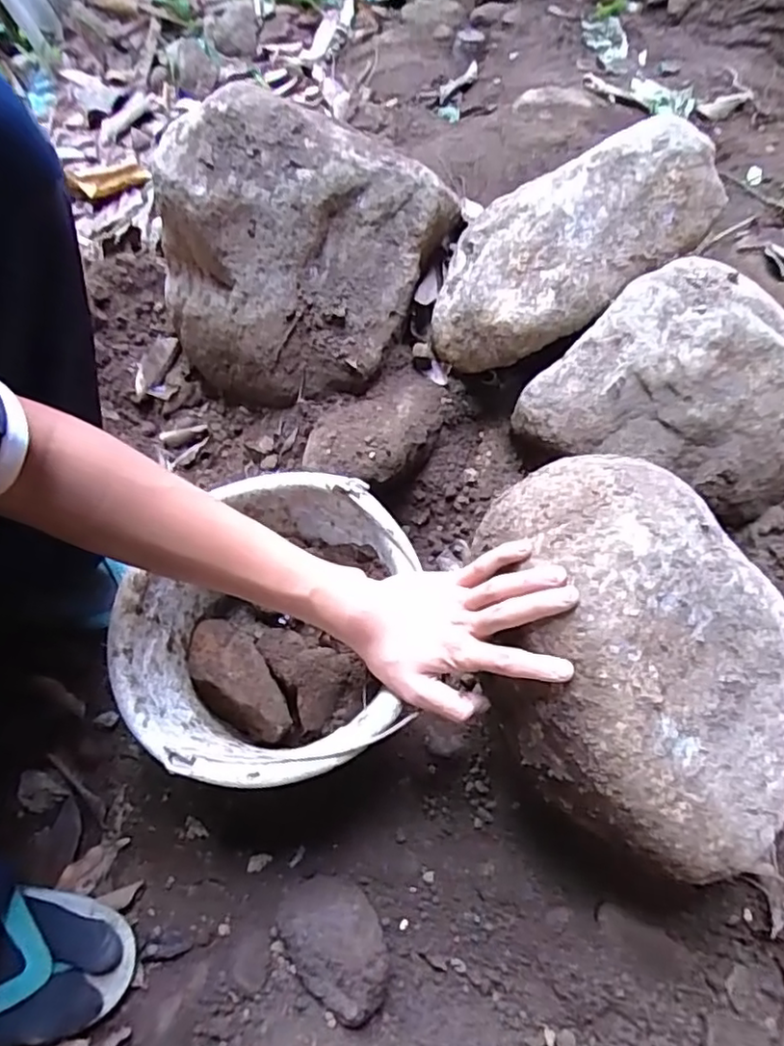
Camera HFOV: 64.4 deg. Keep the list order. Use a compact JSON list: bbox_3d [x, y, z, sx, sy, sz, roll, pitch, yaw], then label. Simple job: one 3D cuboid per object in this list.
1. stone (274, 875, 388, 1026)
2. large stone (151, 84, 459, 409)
[{"bbox_3d":[-0.046,0.339,0.505,0.076,0.059,0.104,-37,69,-15],"label":"stone"},{"bbox_3d":[-0.103,-0.303,0.663,0.263,0.201,0.275,23,67,12],"label":"large stone"}]

